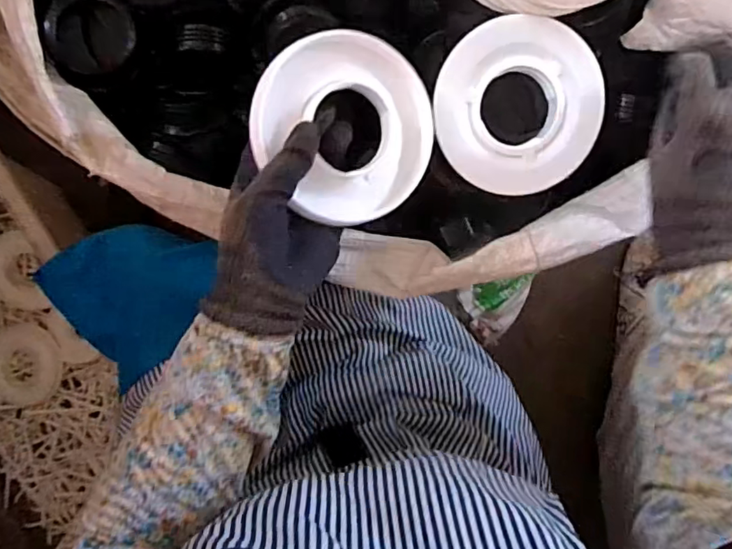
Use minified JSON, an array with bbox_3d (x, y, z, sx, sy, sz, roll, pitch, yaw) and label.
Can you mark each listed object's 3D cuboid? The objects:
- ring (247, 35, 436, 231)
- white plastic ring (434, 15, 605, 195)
[{"bbox_3d":[-0.011,-0.103,0.388,0.123,0.013,0.129,-4,101,-23],"label":"ring"},{"bbox_3d":[0.118,-0.129,0.428,0.126,0.009,0.127,-1,105,-4],"label":"white plastic ring"}]

